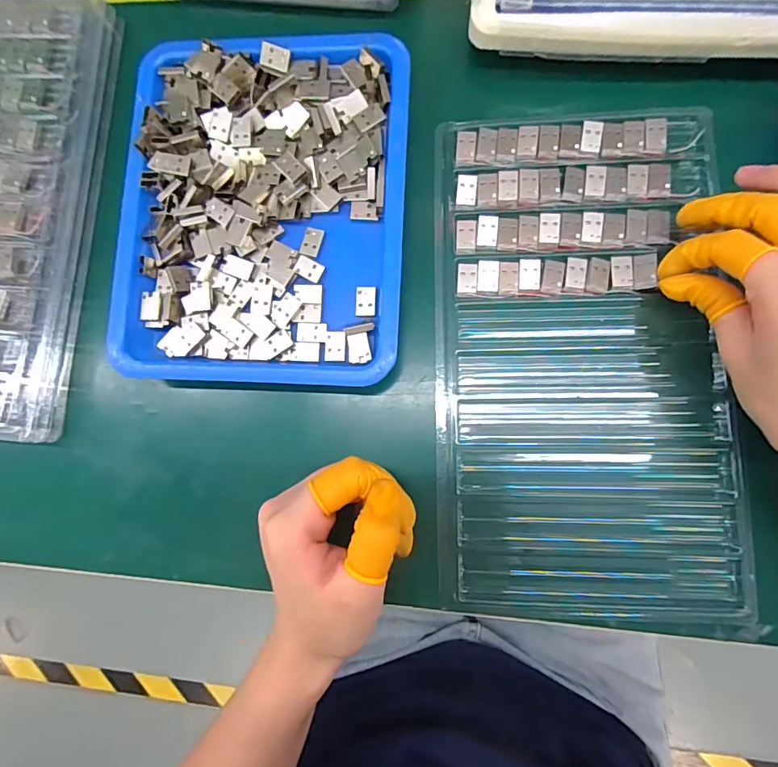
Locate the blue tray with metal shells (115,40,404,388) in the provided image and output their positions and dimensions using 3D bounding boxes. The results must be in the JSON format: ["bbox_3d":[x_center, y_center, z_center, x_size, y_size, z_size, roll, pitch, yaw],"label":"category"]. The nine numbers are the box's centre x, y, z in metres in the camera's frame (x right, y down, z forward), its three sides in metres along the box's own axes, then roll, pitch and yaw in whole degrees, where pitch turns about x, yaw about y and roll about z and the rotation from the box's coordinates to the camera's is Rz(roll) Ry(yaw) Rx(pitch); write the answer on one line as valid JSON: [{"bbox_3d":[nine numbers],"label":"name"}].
[{"bbox_3d":[-0.076,-0.107,0.293,0.169,0.028,0.213,2,84,6],"label":"blue tray with metal shells"}]

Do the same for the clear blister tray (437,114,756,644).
[{"bbox_3d":[0.111,-0.015,0.278,0.161,0.017,0.293,-1,83,6],"label":"clear blister tray"}]

